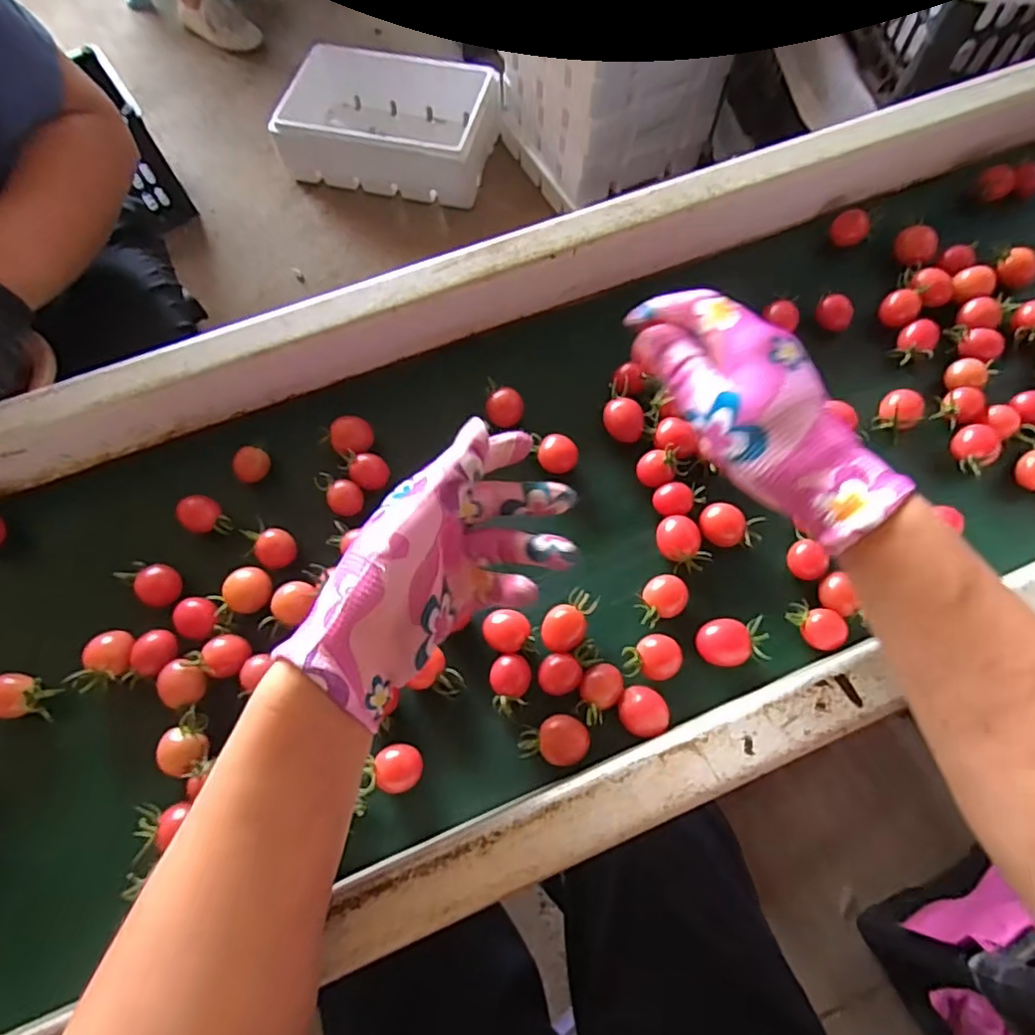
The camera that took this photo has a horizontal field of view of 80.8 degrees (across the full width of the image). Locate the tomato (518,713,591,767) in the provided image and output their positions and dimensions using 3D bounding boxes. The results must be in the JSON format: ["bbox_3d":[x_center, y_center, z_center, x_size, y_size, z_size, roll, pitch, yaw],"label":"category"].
[{"bbox_3d":[0.021,0.127,0.348,0.038,0.024,0.026,7,69,5],"label":"tomato"}]

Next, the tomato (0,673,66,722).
[{"bbox_3d":[-0.289,0.105,0.354,0.036,0.019,0.024,6,69,5],"label":"tomato"}]

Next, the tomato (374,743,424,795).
[{"bbox_3d":[-0.066,0.141,0.342,0.024,0.020,0.025,-1,69,2],"label":"tomato"}]

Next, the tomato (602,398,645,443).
[{"bbox_3d":[0.073,-0.065,0.419,0.026,0.020,0.028,5,69,4],"label":"tomato"}]

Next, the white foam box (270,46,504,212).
[{"bbox_3d":[-0.254,-0.816,1.237,0.415,0.117,0.296,9,69,5],"label":"white foam box"}]

